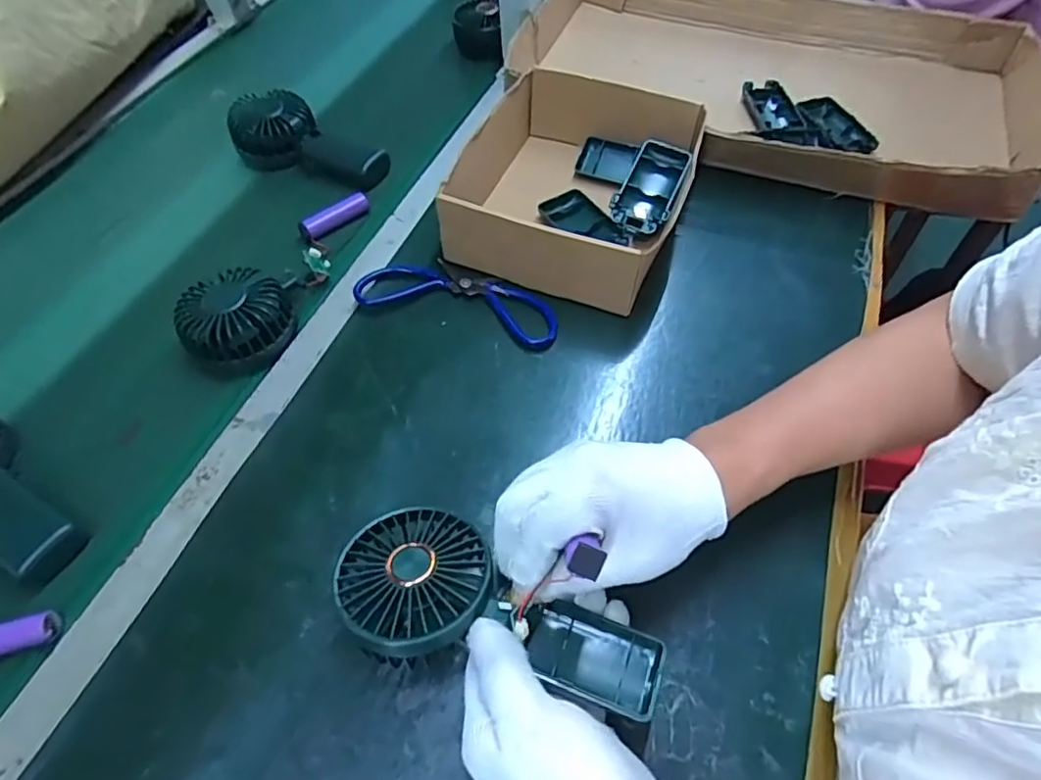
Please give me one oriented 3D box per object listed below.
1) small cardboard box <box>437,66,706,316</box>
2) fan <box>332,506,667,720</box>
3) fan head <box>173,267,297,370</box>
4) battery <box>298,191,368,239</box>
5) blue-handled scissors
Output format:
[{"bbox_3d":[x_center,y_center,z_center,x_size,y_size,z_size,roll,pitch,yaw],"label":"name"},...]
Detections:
[{"bbox_3d":[0.050,-0.183,0.537,0.174,0.079,0.213,17,58,13],"label":"small cardboard box"},{"bbox_3d":[-0.012,0.122,0.330,0.182,0.033,0.083,20,59,6],"label":"fan"},{"bbox_3d":[-0.227,-0.059,0.484,0.079,0.041,0.078,-1,56,2],"label":"fan head"},{"bbox_3d":[-0.178,-0.167,0.572,0.069,0.018,0.015,-30,60,-17],"label":"battery"},{"bbox_3d":[-0.050,-0.078,0.502,0.169,0.020,0.062,13,57,11],"label":"blue-handled scissors"}]

